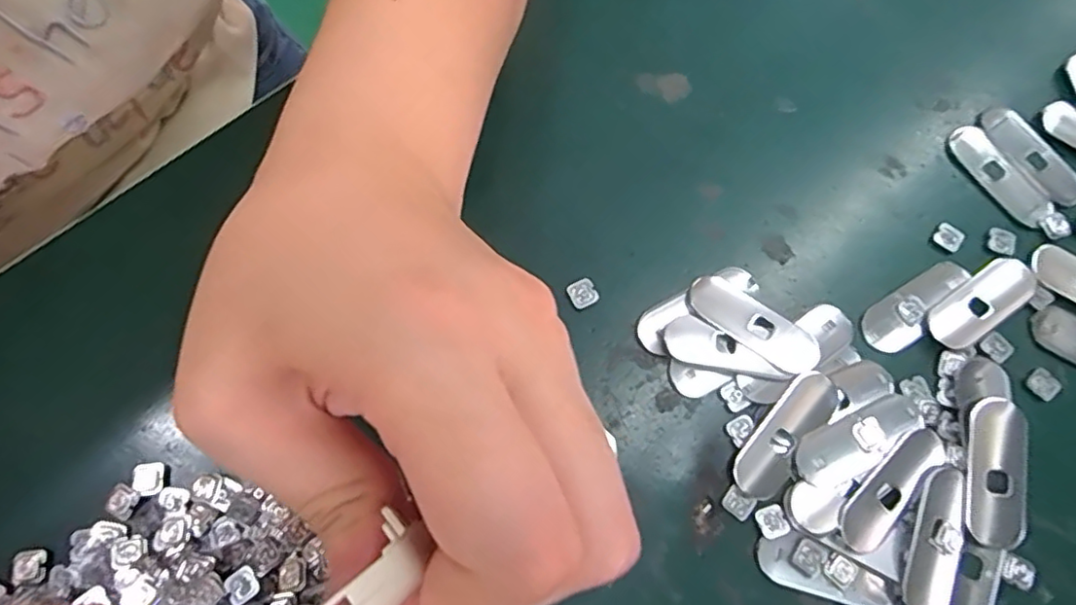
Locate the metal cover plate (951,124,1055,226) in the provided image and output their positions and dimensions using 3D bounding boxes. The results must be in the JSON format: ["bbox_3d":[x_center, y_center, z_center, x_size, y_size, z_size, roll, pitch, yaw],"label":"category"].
[{"bbox_3d":[0.189,-0.053,0.252,0.017,0.004,0.048,-30,77,-9],"label":"metal cover plate"}]

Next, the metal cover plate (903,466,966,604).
[{"bbox_3d":[0.138,0.082,0.210,0.018,0.004,0.050,21,75,4],"label":"metal cover plate"}]

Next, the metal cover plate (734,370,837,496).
[{"bbox_3d":[0.088,0.047,0.219,0.018,0.004,0.050,39,77,9],"label":"metal cover plate"}]

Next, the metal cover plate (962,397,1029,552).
[{"bbox_3d":[0.160,0.060,0.217,0.021,0.008,0.050,5,74,0],"label":"metal cover plate"}]

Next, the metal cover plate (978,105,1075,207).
[{"bbox_3d":[0.204,-0.061,0.254,0.020,0.004,0.049,-31,77,-9],"label":"metal cover plate"}]

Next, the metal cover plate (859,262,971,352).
[{"bbox_3d":[0.146,0.002,0.237,0.049,0.004,0.019,-31,77,-9],"label":"metal cover plate"}]

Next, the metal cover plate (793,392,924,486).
[{"bbox_3d":[0.114,0.048,0.218,0.050,0.004,0.017,-22,76,-7],"label":"metal cover plate"}]

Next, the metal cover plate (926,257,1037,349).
[{"bbox_3d":[0.169,0.000,0.235,0.046,0.006,0.018,-34,78,-10],"label":"metal cover plate"}]

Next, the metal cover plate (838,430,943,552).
[{"bbox_3d":[0.123,0.065,0.213,0.016,0.004,0.050,42,78,10],"label":"metal cover plate"}]

